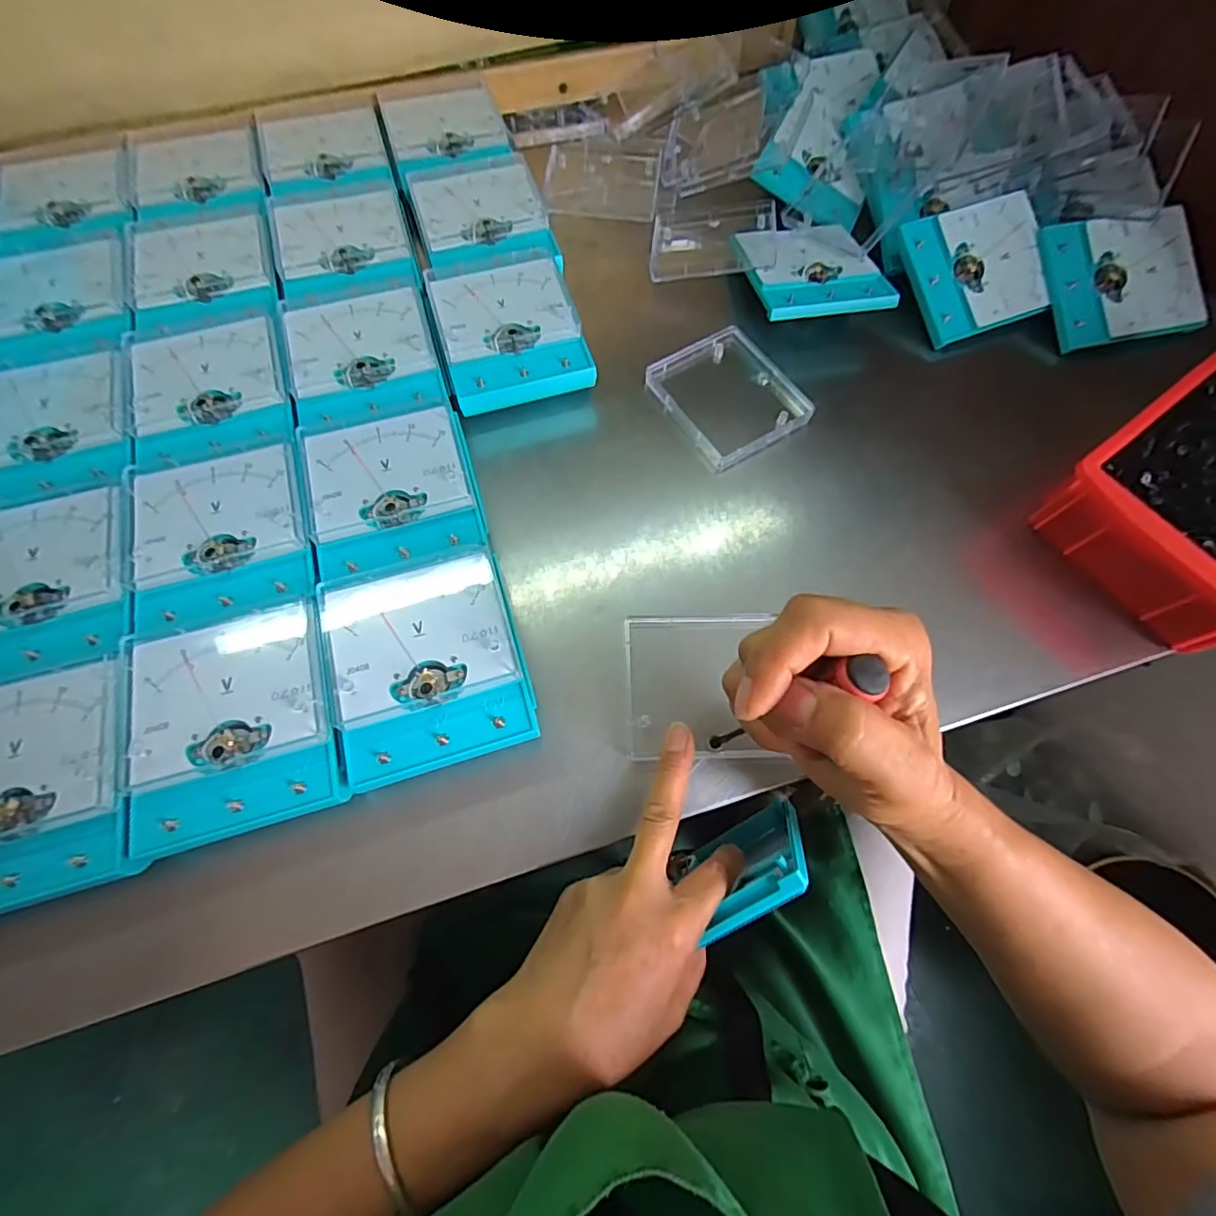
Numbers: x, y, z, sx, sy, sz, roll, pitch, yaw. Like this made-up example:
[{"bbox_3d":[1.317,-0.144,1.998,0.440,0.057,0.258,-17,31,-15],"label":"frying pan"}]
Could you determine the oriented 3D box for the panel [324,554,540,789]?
[{"bbox_3d":[-0.099,0.032,0.315,0.100,0.039,0.115,-16,70,-7],"label":"panel"}]

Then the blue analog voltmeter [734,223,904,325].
[{"bbox_3d":[0.157,-0.265,0.429,0.098,0.013,0.105,-9,69,-4],"label":"blue analog voltmeter"}]

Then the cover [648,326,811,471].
[{"bbox_3d":[0.089,-0.159,0.410,0.088,0.008,0.102,-28,72,-11],"label":"cover"}]

